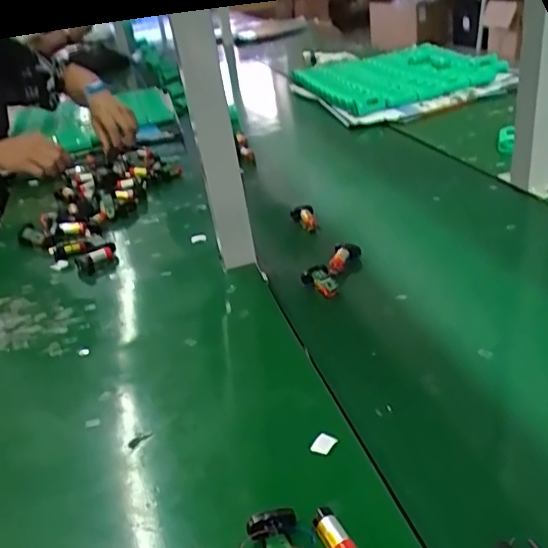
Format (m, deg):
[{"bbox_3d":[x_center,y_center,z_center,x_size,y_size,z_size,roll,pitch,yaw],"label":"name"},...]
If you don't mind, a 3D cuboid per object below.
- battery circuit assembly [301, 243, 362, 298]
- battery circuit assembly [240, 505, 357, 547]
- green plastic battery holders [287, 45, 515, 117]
[{"bbox_3d":[0.070,-0.007,0.680,0.043,0.019,0.103,10,34,26],"label":"battery circuit assembly"},{"bbox_3d":[0.014,0.177,0.368,0.066,0.025,0.049,-19,33,-20],"label":"battery circuit assembly"},{"bbox_3d":[0.308,-0.521,1.449,0.402,0.042,0.514,-13,31,-10],"label":"green plastic battery holders"}]

